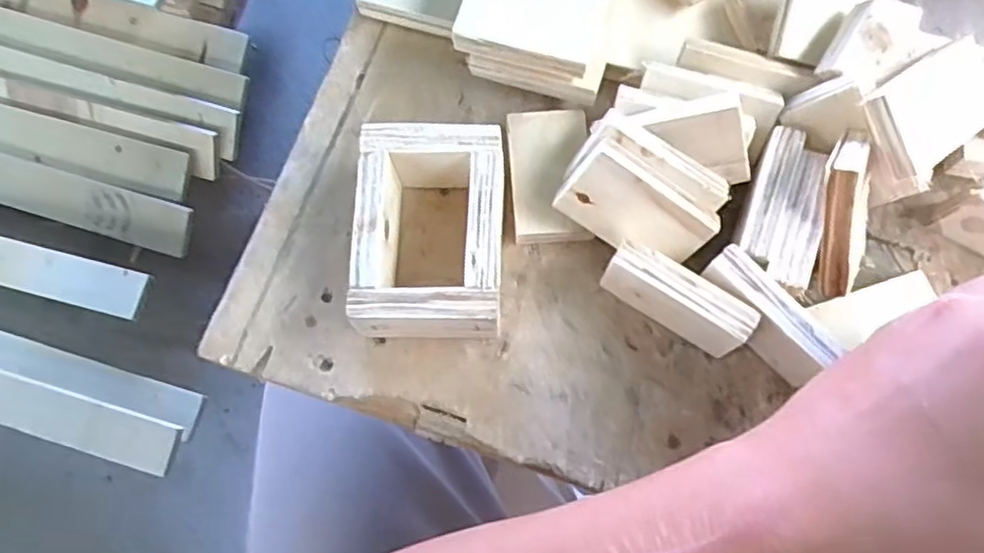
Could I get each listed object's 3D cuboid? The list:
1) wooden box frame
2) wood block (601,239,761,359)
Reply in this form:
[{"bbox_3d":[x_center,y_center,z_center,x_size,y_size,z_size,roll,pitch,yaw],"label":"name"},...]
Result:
[{"bbox_3d":[-0.031,-0.022,0.336,0.070,0.038,0.103,1,75,1],"label":"wooden box frame"},{"bbox_3d":[0.090,0.012,0.332,0.071,0.040,0.017,32,77,9],"label":"wood block"}]

